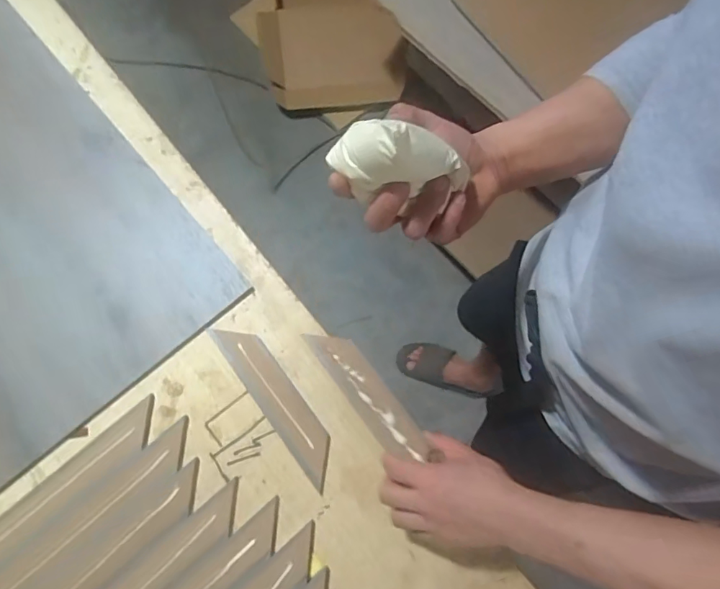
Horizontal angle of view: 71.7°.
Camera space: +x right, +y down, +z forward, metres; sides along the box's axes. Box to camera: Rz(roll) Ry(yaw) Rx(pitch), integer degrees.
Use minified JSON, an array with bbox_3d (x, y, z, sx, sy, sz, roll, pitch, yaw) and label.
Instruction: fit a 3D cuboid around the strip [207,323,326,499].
[{"bbox_3d":[-0.095,0.117,0.567,0.045,0.006,0.207,-36,78,-10],"label":"strip"}]

